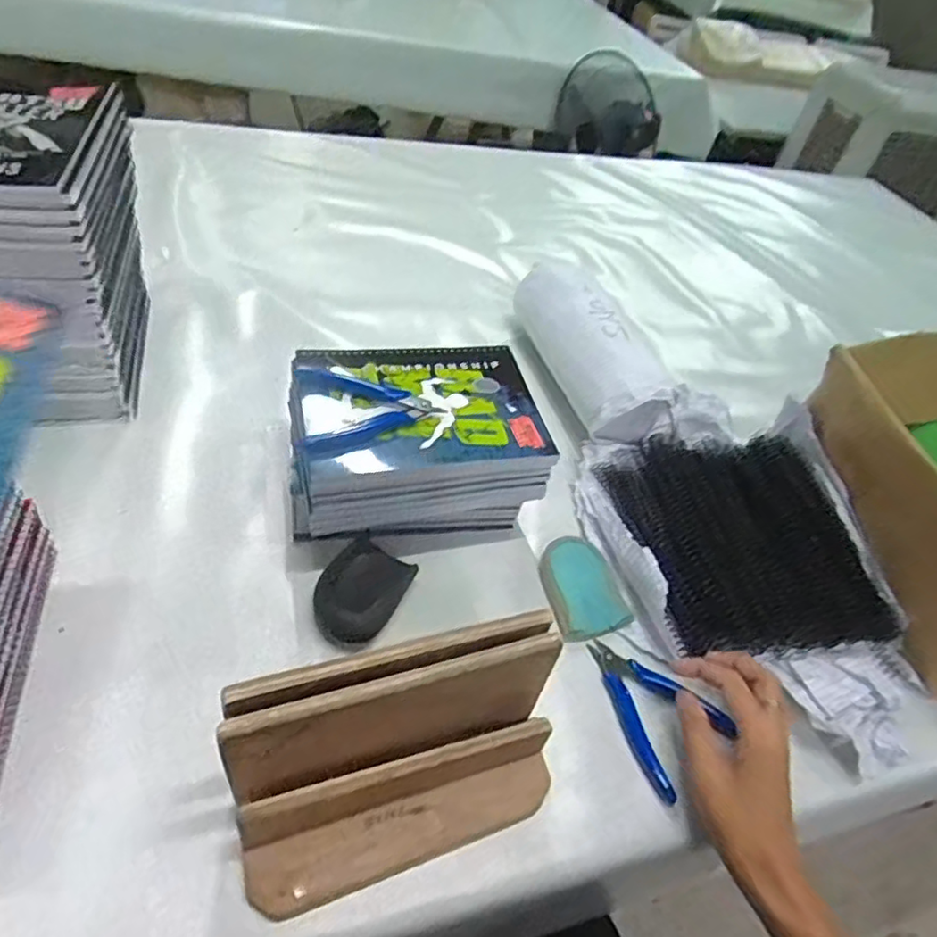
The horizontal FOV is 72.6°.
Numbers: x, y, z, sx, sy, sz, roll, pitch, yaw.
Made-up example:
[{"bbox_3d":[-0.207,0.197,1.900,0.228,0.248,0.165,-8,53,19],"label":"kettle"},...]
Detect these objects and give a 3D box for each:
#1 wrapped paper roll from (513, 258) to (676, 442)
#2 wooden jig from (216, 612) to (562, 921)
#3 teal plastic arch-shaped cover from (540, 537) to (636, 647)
[{"bbox_3d":[0.141,-0.142,0.754,0.087,0.090,0.255,-7,49,-20],"label":"wrapped paper roll"},{"bbox_3d":[-0.031,0.180,0.396,0.213,0.125,0.094,-8,50,-21],"label":"wooden jig"},{"bbox_3d":[0.100,0.101,0.560,0.065,0.016,0.089,-6,49,-19],"label":"teal plastic arch-shaped cover"}]

